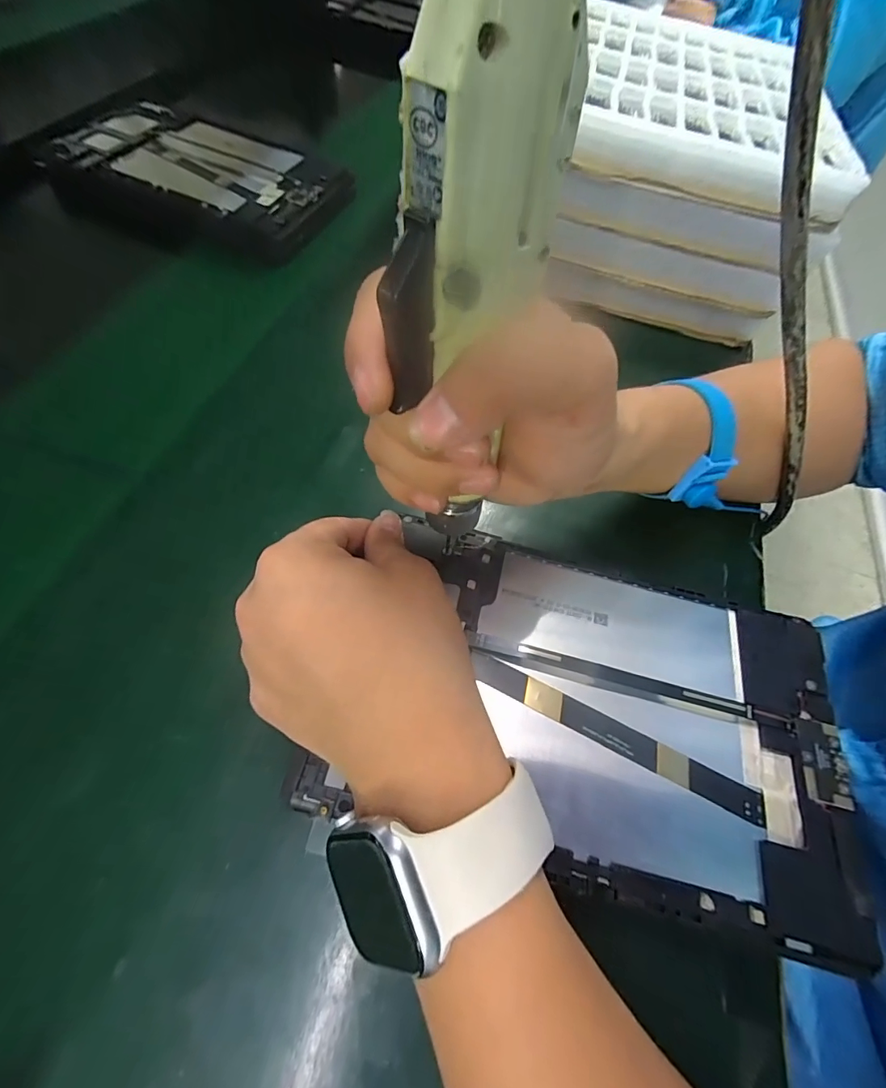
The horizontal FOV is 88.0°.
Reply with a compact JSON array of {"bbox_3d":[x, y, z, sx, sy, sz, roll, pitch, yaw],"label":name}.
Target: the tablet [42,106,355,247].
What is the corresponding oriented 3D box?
[{"bbox_3d":[-0.217,-0.356,0.432,0.240,0.010,0.139,20,64,2],"label":"tablet"}]

